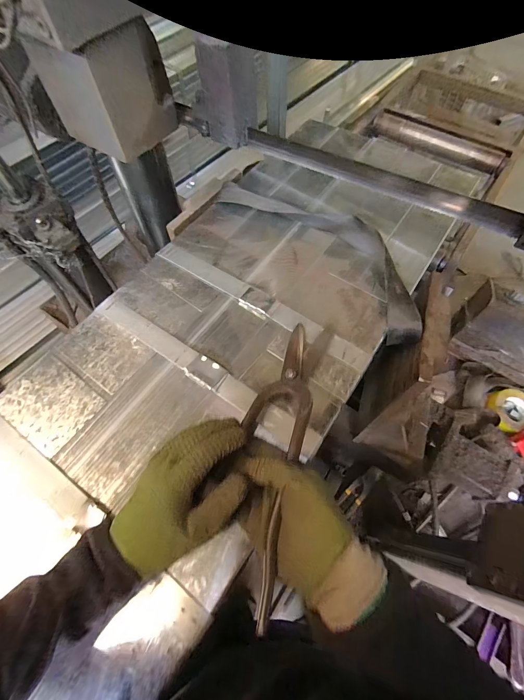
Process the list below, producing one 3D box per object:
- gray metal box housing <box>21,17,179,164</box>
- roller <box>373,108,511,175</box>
[{"bbox_3d":[-0.266,-0.461,0.551,0.158,0.162,0.155,37,70,18],"label":"gray metal box housing"},{"bbox_3d":[0.765,-0.912,1.390,0.581,0.081,0.109,32,68,15],"label":"roller"}]

